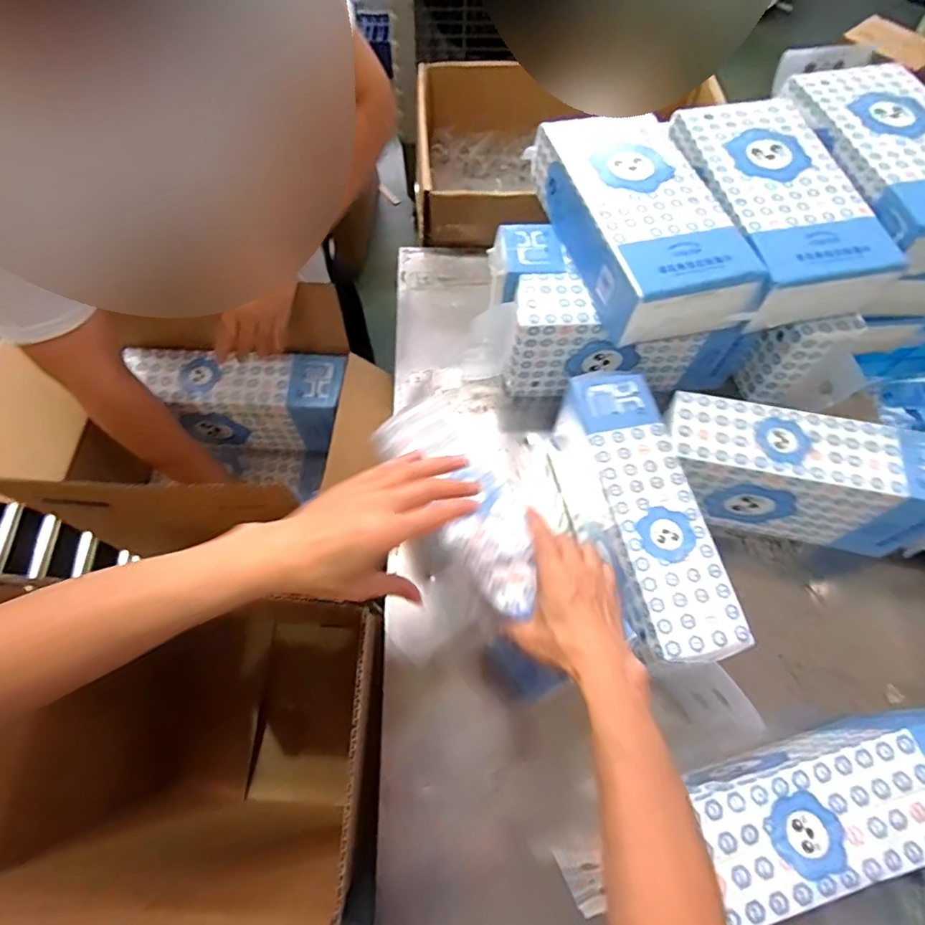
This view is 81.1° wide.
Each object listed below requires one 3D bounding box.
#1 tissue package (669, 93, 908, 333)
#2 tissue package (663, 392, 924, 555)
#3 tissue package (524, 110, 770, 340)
[{"bbox_3d":[0.404,-0.334,0.708,0.181,0.076,0.322,-9,64,-6],"label":"tissue package"},{"bbox_3d":[0.405,0.019,0.674,0.340,0.152,0.099,9,64,3],"label":"tissue package"},{"bbox_3d":[0.229,-0.310,0.695,0.180,0.095,0.339,-12,65,-8],"label":"tissue package"}]

